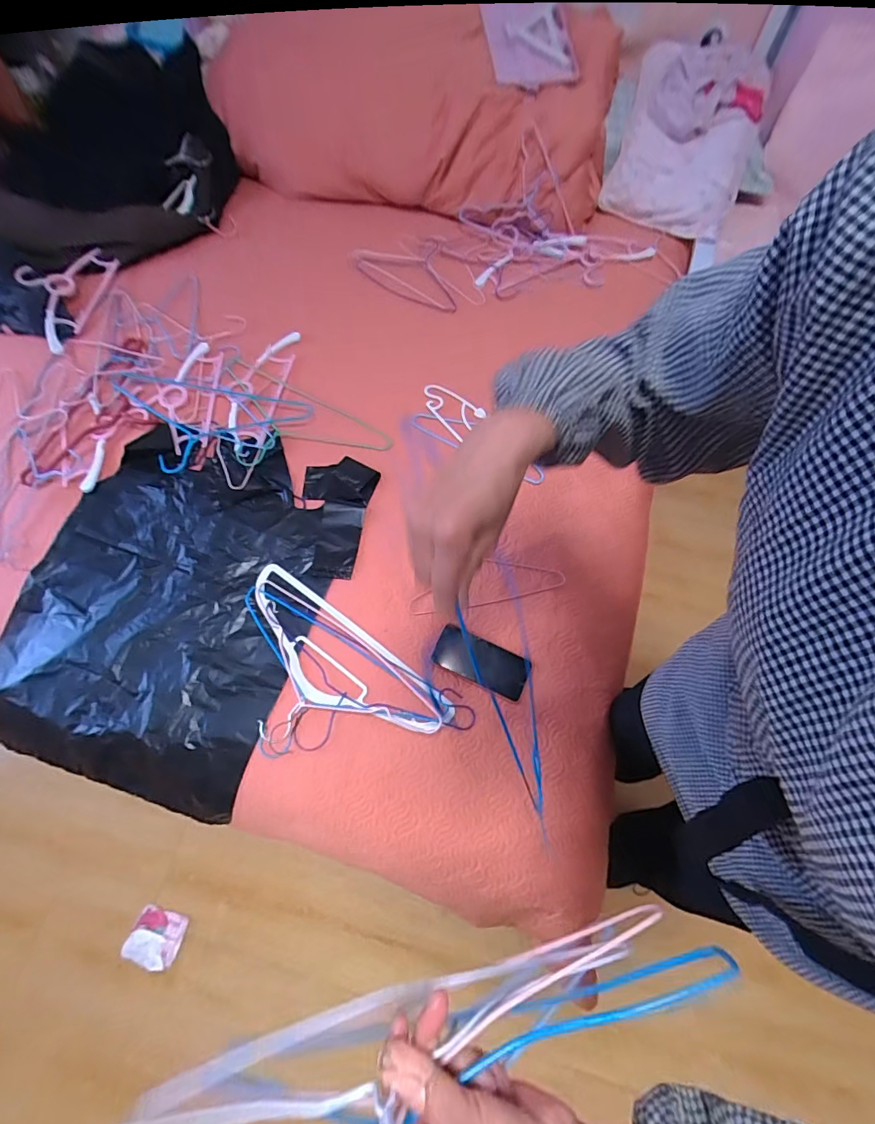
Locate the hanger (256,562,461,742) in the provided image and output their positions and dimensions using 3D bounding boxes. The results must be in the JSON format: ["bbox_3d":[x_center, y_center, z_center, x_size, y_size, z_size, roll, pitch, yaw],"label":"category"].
[{"bbox_3d":[-0.198,0.196,0.782,0.414,0.013,0.217,34,73,14],"label":"hanger"}]

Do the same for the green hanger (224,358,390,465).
[{"bbox_3d":[-0.315,-0.275,0.984,0.428,0.028,0.220,27,69,9],"label":"green hanger"}]

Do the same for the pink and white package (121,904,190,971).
[{"bbox_3d":[-0.652,0.866,1.098,0.123,0.019,0.110,16,69,8],"label":"pink and white package"}]

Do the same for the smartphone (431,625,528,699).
[{"bbox_3d":[0.072,0.167,0.801,0.155,0.015,0.070,24,75,8],"label":"smartphone"}]

